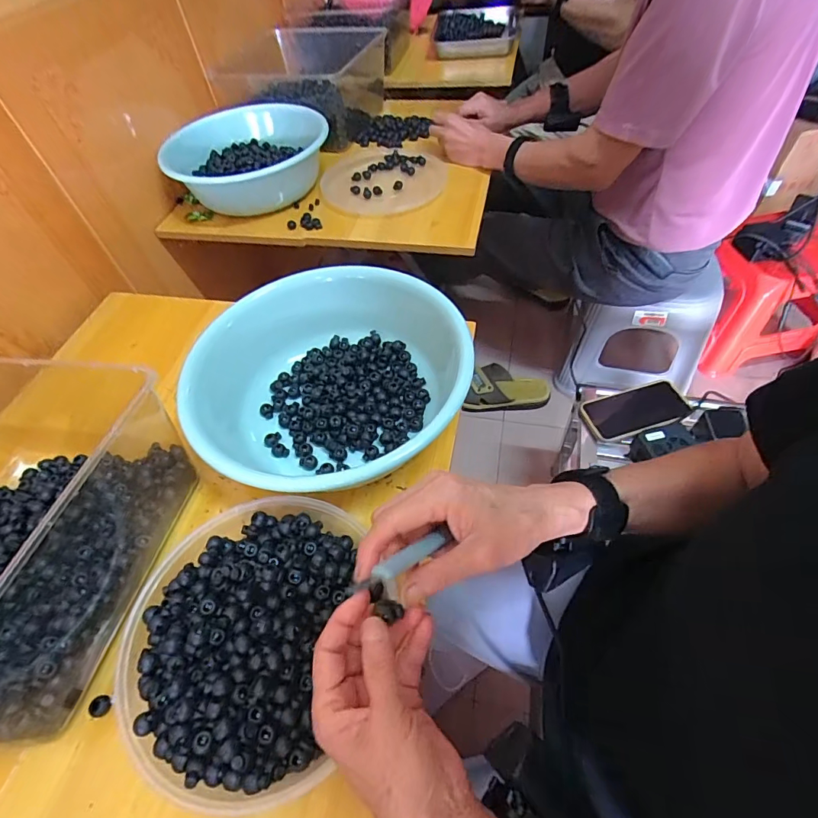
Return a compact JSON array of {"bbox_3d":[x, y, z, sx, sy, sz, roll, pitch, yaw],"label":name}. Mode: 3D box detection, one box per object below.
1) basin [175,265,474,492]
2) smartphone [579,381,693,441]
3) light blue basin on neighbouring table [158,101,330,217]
[{"bbox_3d":[-0.087,-0.029,0.510,0.286,0.096,0.295,-2,54,3],"label":"basin"},{"bbox_3d":[0.369,0.001,0.725,0.163,0.014,0.081,-17,53,-1],"label":"smartphone"},{"bbox_3d":[-0.300,-0.468,0.846,0.287,0.111,0.231,-32,57,-17],"label":"light blue basin on neighbouring table"}]

